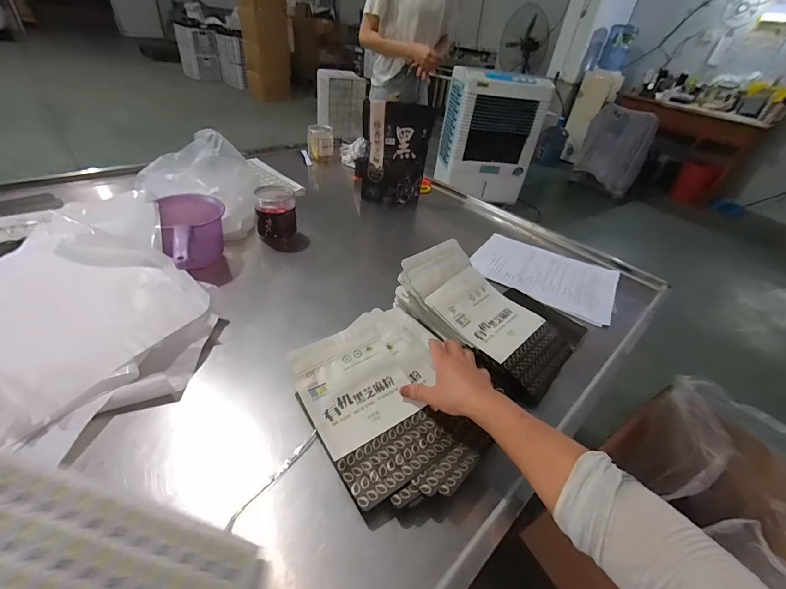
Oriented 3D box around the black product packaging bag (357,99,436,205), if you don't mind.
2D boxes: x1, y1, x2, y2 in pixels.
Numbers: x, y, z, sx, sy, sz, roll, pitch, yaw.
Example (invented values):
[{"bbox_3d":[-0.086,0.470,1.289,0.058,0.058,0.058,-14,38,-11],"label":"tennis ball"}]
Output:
[{"bbox_3d":[0.004,-0.368,0.952,0.175,0.245,0.060,9,37,0],"label":"black product packaging bag"}]

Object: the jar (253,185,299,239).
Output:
[{"bbox_3d":[-0.254,-0.170,0.774,0.086,0.109,0.075,-4,39,-16],"label":"jar"}]

